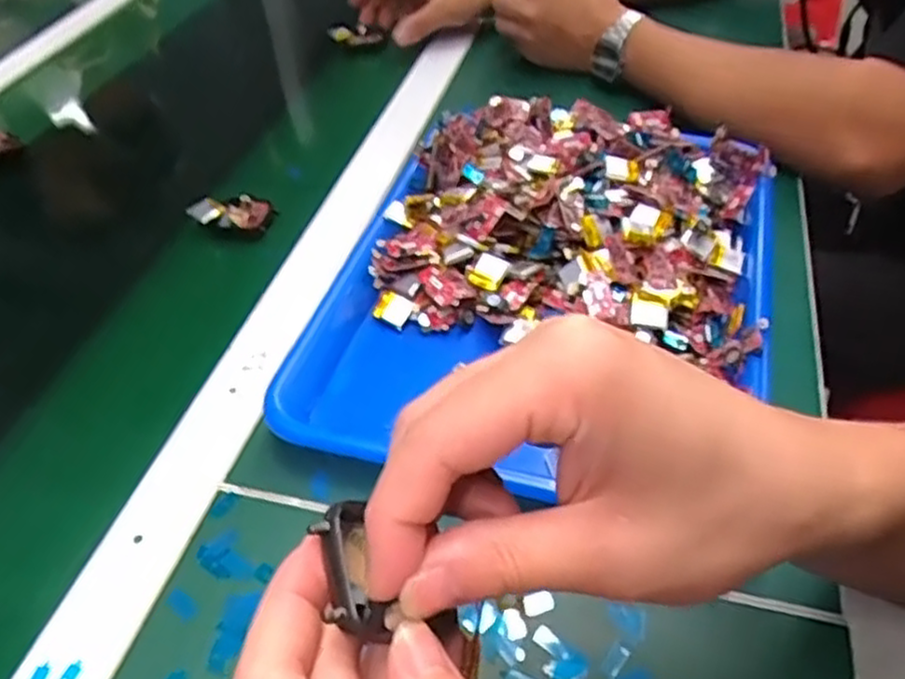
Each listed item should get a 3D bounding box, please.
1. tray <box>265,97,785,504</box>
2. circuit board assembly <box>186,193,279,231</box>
[{"bbox_3d":[0.062,-0.046,0.462,0.258,0.056,0.326,11,47,14],"label":"tray"},{"bbox_3d":[-0.162,-0.098,0.554,0.058,0.018,0.033,3,46,7],"label":"circuit board assembly"}]

